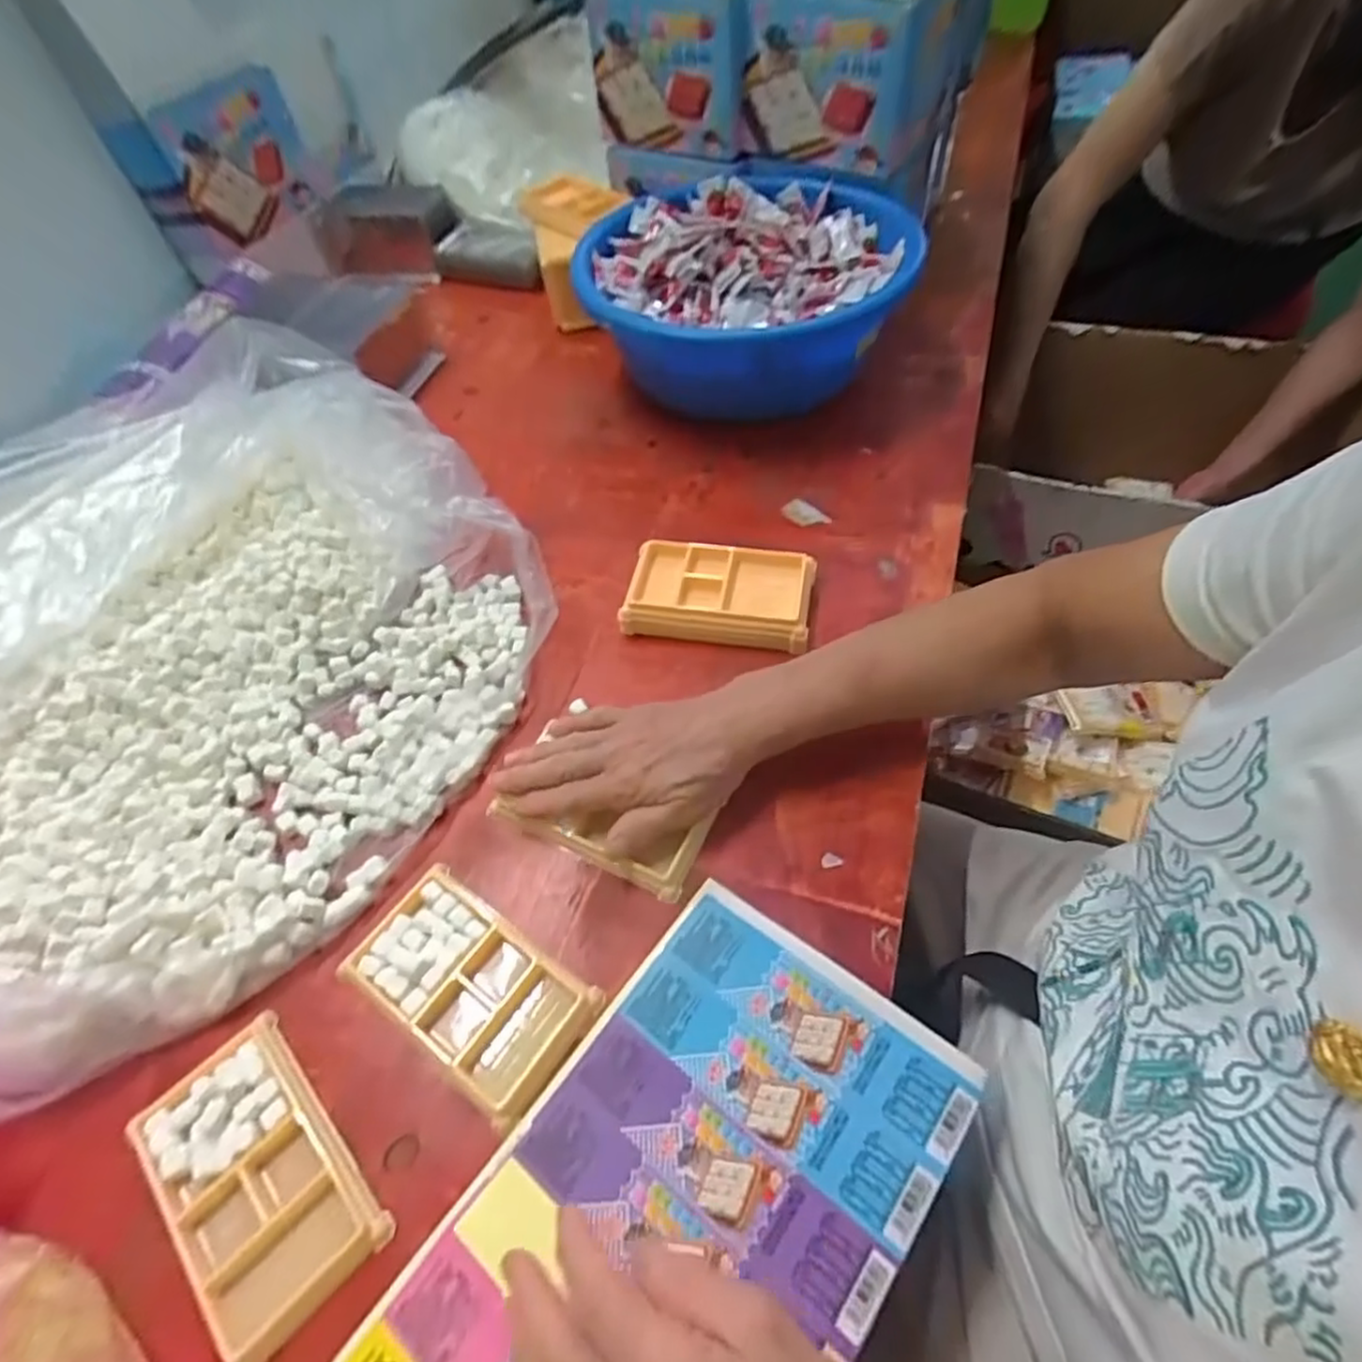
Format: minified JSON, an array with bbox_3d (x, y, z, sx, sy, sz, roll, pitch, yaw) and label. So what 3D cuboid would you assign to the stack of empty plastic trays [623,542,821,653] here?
[{"bbox_3d":[0.028,-0.067,0.549,0.138,0.031,0.074,6,55,8],"label":"stack of empty plastic trays"}]

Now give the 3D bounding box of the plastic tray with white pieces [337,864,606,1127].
[{"bbox_3d":[-0.119,0.169,0.404,0.135,0.008,0.078,28,61,22],"label":"plastic tray with white pieces"}]

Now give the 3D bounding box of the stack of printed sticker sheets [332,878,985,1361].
[{"bbox_3d":[-0.018,0.266,0.325,0.175,0.018,0.327,30,60,23],"label":"stack of printed sticker sheets"}]

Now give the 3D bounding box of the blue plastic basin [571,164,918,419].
[{"bbox_3d":[0.067,-0.374,0.723,0.301,0.144,0.301,-2,54,3],"label":"blue plastic basin"}]

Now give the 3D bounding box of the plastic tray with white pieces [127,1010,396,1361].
[{"bbox_3d":[-0.211,0.246,0.359,0.076,0.013,0.137,-39,61,-22],"label":"plastic tray with white pieces"}]

